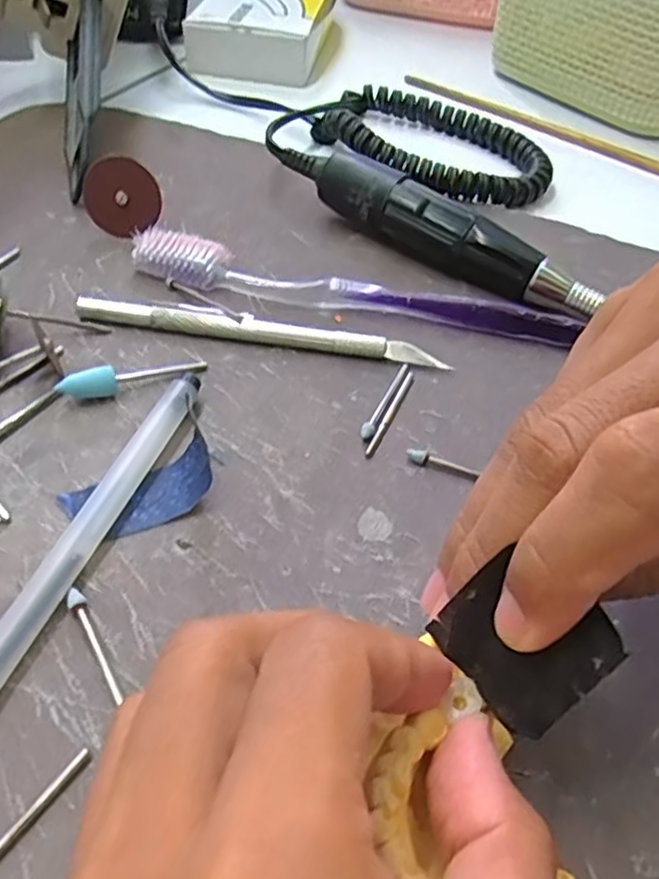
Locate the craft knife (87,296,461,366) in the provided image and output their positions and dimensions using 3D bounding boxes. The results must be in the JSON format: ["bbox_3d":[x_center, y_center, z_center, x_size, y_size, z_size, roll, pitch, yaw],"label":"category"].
[{"bbox_3d":[-0.025,-0.041,0.248,0.134,0.009,0.009,8,47,0],"label":"craft knife"}]

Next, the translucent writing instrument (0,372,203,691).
[{"bbox_3d":[-0.067,0.025,0.183,0.012,0.009,0.123,17,48,9],"label":"translucent writing instrument"}]

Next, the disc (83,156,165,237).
[{"bbox_3d":[-0.088,-0.103,0.283,0.031,0.031,0.004,-31,19,11],"label":"disc"}]

